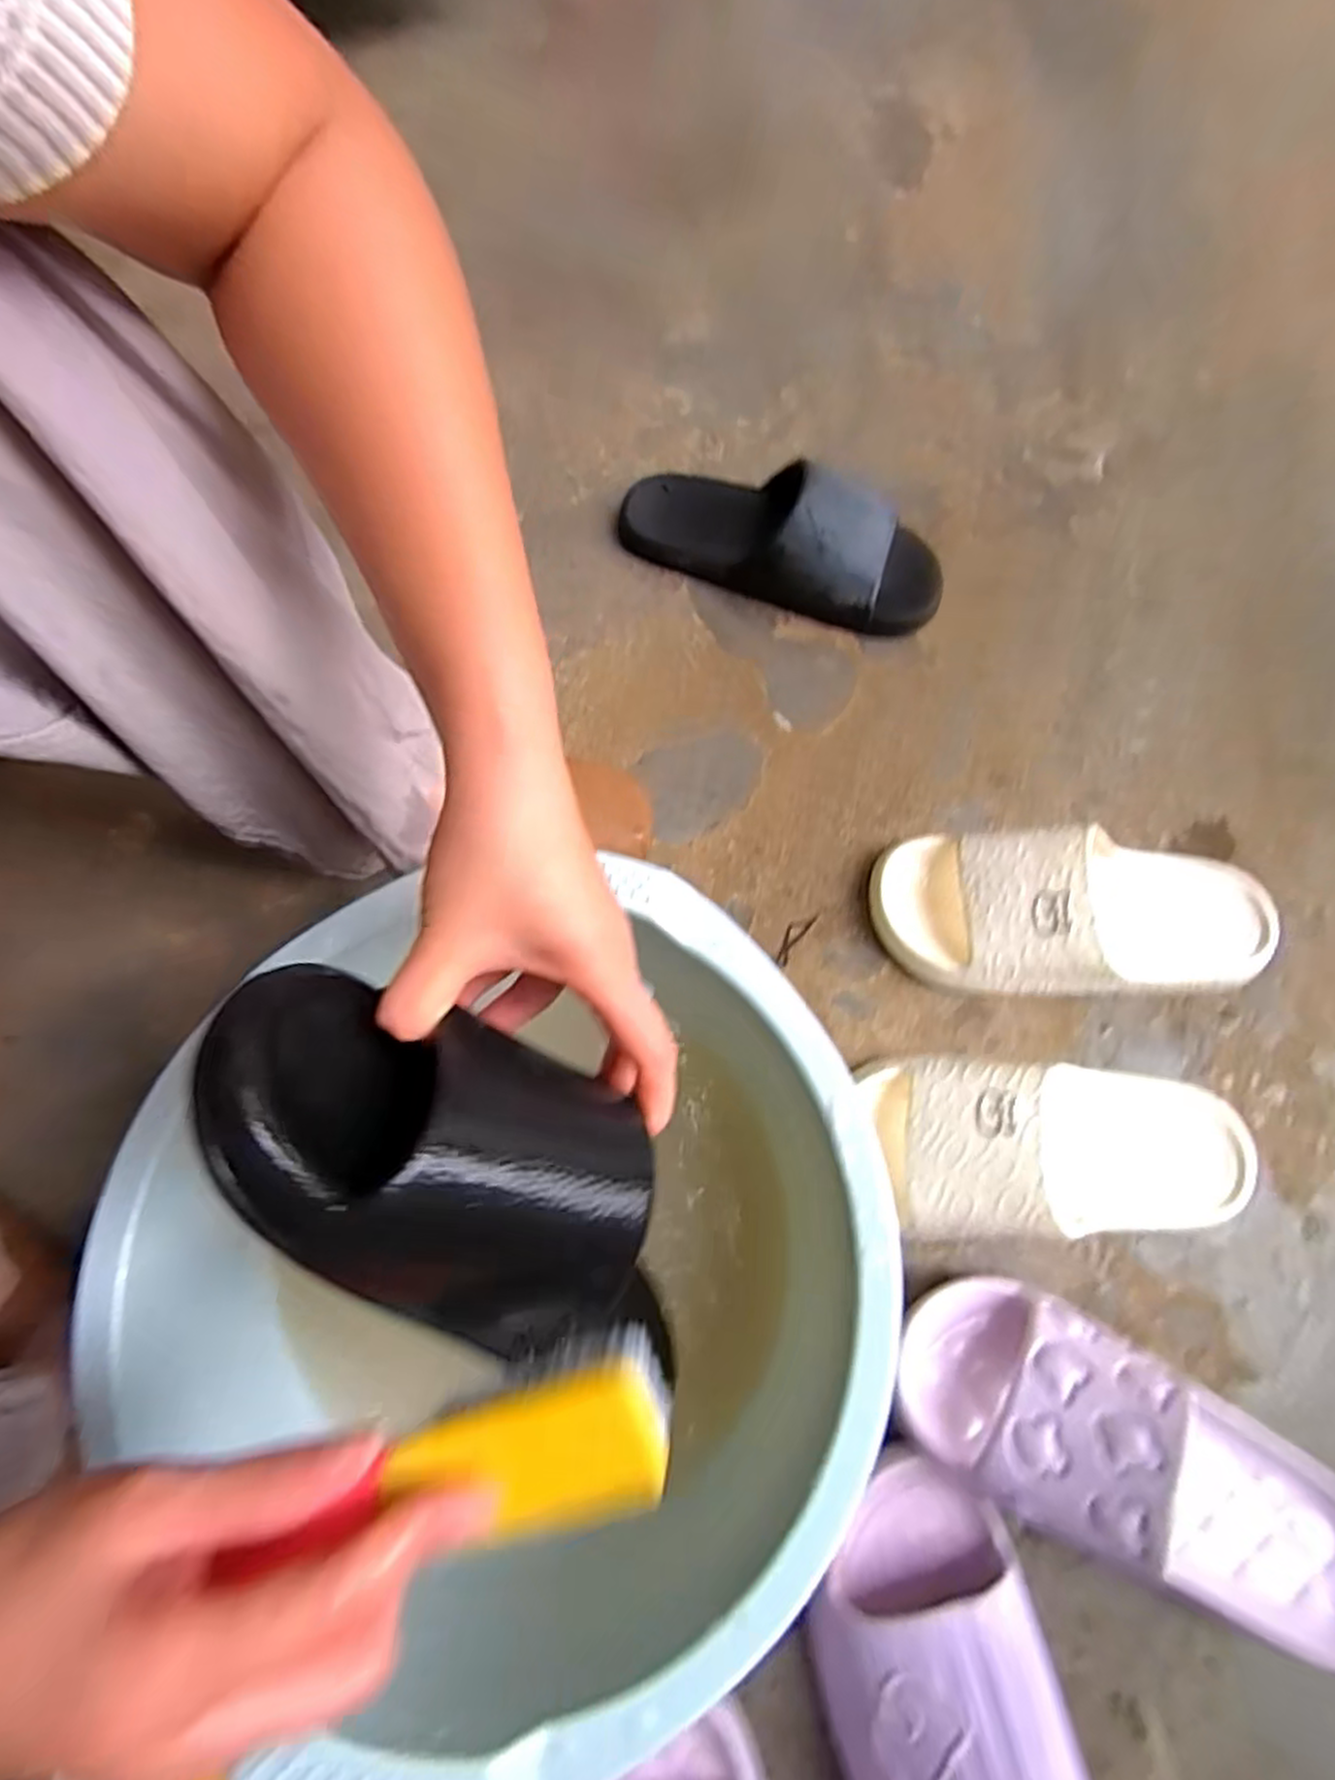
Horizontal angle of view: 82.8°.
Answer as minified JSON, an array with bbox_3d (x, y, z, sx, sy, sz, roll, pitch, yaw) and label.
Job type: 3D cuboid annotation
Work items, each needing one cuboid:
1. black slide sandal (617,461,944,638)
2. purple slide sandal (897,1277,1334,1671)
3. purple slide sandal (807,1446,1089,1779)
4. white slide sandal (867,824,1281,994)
[{"bbox_3d":[0.088,-0.285,0.592,0.266,0.079,0.094,22,73,9],"label":"black slide sandal"},{"bbox_3d":[0.247,0.297,0.391,0.243,0.088,0.100,26,74,10],"label":"purple slide sandal"},{"bbox_3d":[0.141,0.428,0.362,0.106,0.074,0.241,-11,71,-2],"label":"purple slide sandal"},{"bbox_3d":[0.268,0.011,0.492,0.256,0.073,0.104,0,71,1],"label":"white slide sandal"}]

